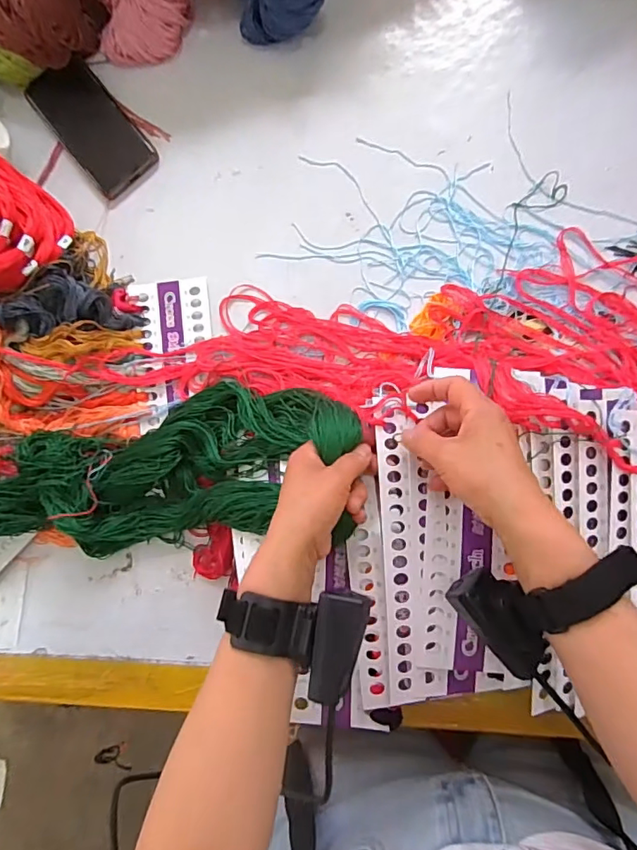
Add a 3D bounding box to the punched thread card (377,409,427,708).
[{"bbox_3d":[0.065,0.106,0.397,0.026,0.009,0.219,-2,84,-8],"label":"punched thread card"}]

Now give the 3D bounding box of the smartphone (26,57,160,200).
[{"bbox_3d":[-0.252,-0.331,0.549,0.076,0.013,0.163,-39,83,3],"label":"smartphone"}]

